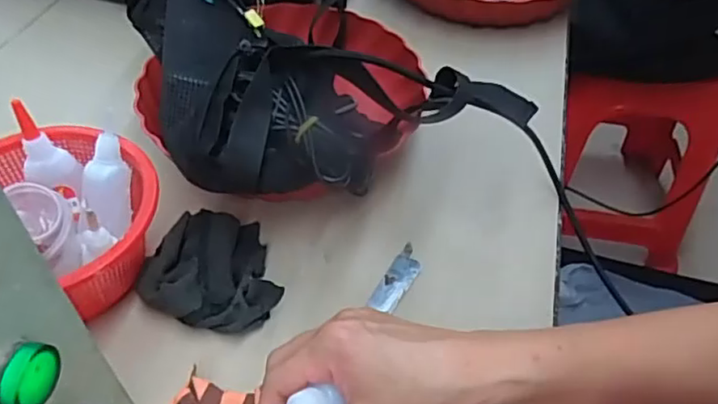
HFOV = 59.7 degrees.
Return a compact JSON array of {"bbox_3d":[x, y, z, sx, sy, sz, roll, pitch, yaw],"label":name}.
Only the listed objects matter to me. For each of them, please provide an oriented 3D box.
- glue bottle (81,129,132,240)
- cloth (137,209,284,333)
[{"bbox_3d":[-0.180,-0.011,0.449,0.028,0.073,0.021,-3,16,-8],"label":"glue bottle"},{"bbox_3d":[-0.109,0.051,0.445,0.092,0.032,0.090,-14,50,-15],"label":"cloth"}]

